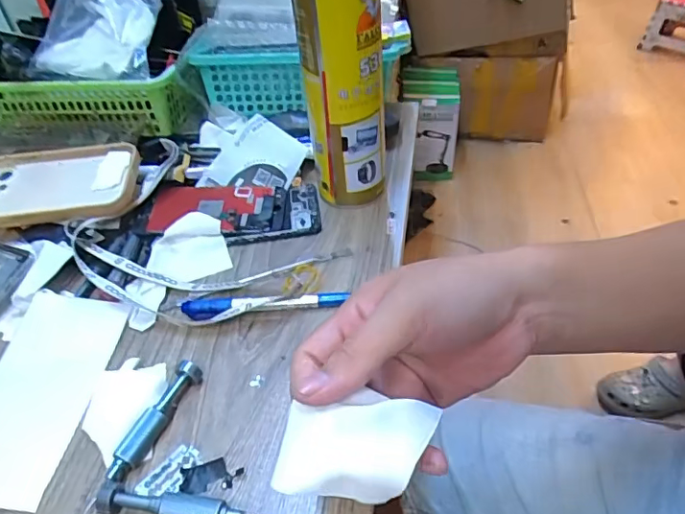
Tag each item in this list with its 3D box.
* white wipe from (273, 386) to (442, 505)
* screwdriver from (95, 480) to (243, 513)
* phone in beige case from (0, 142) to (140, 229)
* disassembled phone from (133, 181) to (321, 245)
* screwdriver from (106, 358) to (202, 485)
[{"bbox_3d":[0.008,0.087,0.251,0.069,0.020,0.049,6,47,6],"label":"white wipe"},{"bbox_3d":[-0.087,0.142,0.300,0.101,0.010,0.016,4,45,10],"label":"screwdriver"},{"bbox_3d":[-0.271,-0.065,0.488,0.167,0.015,0.087,-7,54,3],"label":"phone in beige case"},{"bbox_3d":[-0.103,-0.046,0.489,0.164,0.007,0.074,0,44,6],"label":"disassembled phone"},{"bbox_3d":[-0.120,0.102,0.340,0.016,0.011,0.081,16,48,21],"label":"screwdriver"}]

